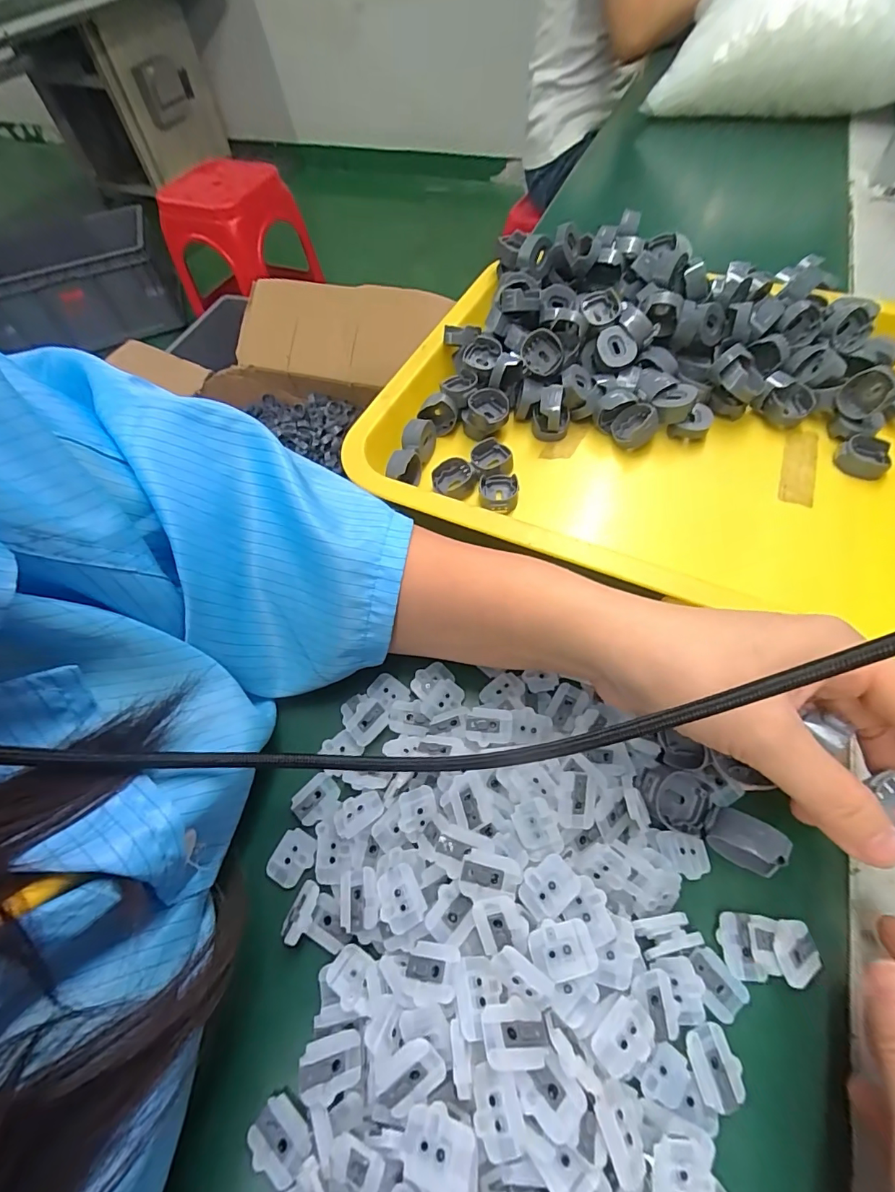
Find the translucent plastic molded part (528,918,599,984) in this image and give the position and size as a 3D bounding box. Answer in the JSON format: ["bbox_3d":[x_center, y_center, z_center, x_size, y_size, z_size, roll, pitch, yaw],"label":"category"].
[{"bbox_3d":[0.040,0.122,0.163,0.021,0.006,0.016,-7,59,0],"label":"translucent plastic molded part"}]

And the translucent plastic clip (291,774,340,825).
[{"bbox_3d":[-0.061,0.096,0.221,0.021,0.004,0.018,-38,63,-18],"label":"translucent plastic clip"}]

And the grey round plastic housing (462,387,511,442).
[{"bbox_3d":[0.027,-0.125,0.328,0.030,0.021,0.026,-2,59,3],"label":"grey round plastic housing"}]

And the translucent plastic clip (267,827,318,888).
[{"bbox_3d":[-0.069,0.117,0.209,0.017,0.004,0.022,28,65,19],"label":"translucent plastic clip"}]

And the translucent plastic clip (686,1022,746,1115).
[{"bbox_3d":[0.094,0.164,0.165,0.017,0.006,0.021,-13,59,-3],"label":"translucent plastic clip"}]

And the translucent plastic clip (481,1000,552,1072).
[{"bbox_3d":[0.022,0.139,0.148,0.020,0.006,0.015,-4,59,2],"label":"translucent plastic clip"}]

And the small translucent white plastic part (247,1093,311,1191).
[{"bbox_3d":[-0.059,0.191,0.164,0.021,0.005,0.017,35,67,22],"label":"small translucent white plastic part"}]

